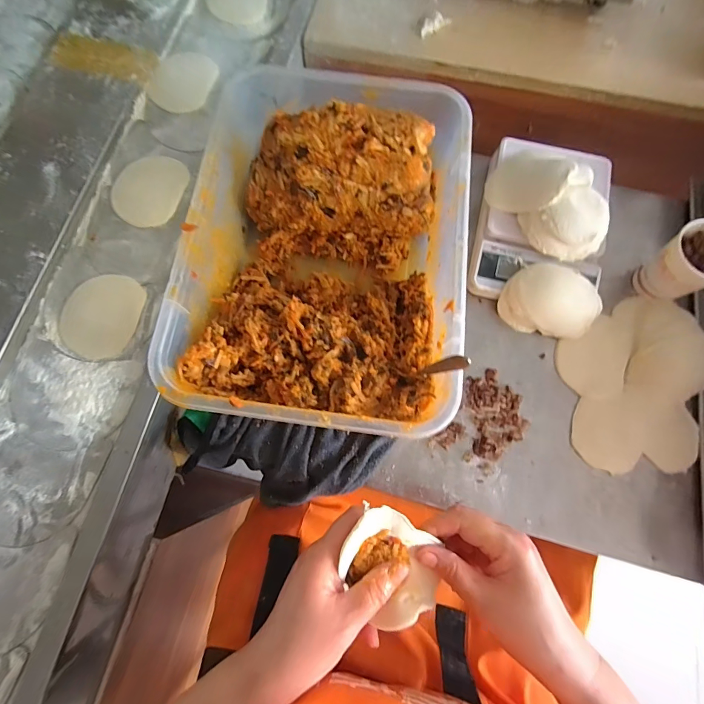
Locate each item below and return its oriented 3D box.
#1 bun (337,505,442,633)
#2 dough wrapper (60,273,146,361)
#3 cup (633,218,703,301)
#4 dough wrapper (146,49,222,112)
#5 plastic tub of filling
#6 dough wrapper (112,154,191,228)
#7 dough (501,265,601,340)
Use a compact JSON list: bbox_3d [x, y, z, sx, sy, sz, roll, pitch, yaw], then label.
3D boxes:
[{"bbox_3d":[0.030,0.163,0.279,0.079,0.028,0.072,0,76,0],"label":"bun"},{"bbox_3d":[-0.297,-0.044,0.437,0.088,0.009,0.100,9,76,1],"label":"dough wrapper"},{"bbox_3d":[0.396,-0.104,0.446,0.071,0.078,0.070,0,76,-1],"label":"cup"},{"bbox_3d":[-0.236,-0.378,0.522,0.085,0.004,0.099,16,76,3],"label":"dough wrapper"},{"bbox_3d":[-0.021,-0.112,0.408,0.266,0.163,0.376,7,76,1],"label":"plastic tub of filling"},{"bbox_3d":[-0.263,-0.209,0.482,0.088,0.007,0.098,16,82,5],"label":"dough wrapper"},{"bbox_3d":[0.243,-0.065,0.457,0.112,0.041,0.073,12,76,2],"label":"dough"}]

